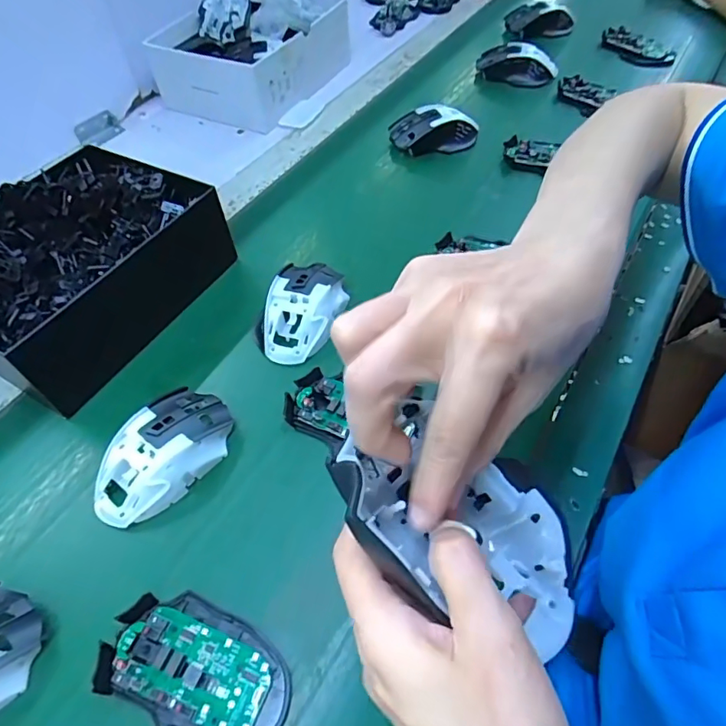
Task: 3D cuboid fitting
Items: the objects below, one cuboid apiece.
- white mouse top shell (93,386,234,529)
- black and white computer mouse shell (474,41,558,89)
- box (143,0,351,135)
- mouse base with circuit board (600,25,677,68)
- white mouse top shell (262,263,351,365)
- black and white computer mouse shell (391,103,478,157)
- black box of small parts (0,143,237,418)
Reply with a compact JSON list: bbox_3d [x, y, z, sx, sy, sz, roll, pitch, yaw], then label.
[{"bbox_3d":[-0.154,0.067,0.388,0.063,0.037,0.114,34,60,25],"label":"white mouse top shell"},{"bbox_3d":[0.218,-0.430,0.742,0.112,0.046,0.056,31,59,24],"label":"black and white computer mouse shell"},{"bbox_3d":[-0.158,-0.467,0.759,0.219,0.094,0.257,22,56,19],"label":"box"},{"bbox_3d":[0.414,-0.478,0.771,0.056,0.027,0.116,-36,59,-23],"label":"mouse base with circuit board"},{"bbox_3d":[-0.054,-0.054,0.470,0.065,0.031,0.111,10,53,10],"label":"white mouse top shell"},{"bbox_3d":[0.092,-0.295,0.646,0.114,0.043,0.064,-4,52,-1],"label":"black and white computer mouse shell"},{"bbox_3d":[-0.270,-0.094,0.482,0.178,0.101,0.224,24,57,20],"label":"black box of small parts"}]

